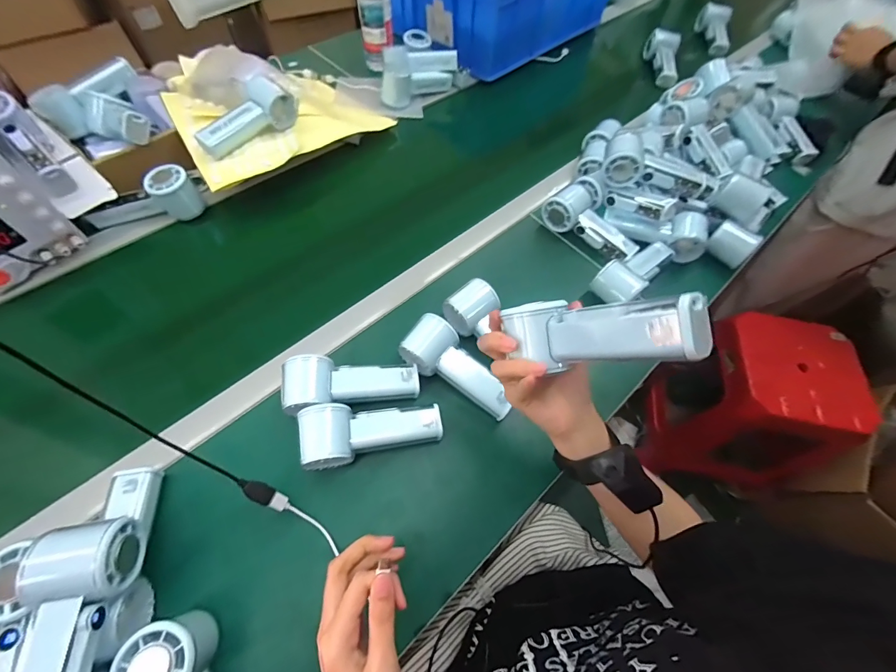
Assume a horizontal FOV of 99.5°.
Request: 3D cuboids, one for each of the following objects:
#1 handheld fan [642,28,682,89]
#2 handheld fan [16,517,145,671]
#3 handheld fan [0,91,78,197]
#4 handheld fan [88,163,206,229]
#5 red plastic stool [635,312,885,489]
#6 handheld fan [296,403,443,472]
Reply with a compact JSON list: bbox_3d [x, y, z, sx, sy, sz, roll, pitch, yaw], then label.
[{"bbox_3d":[0.494,-0.646,0.870,0.049,0.066,0.182,9,61,1],"label":"handheld fan"},{"bbox_3d":[-0.282,0.218,0.279,0.055,0.049,0.145,-5,61,-6],"label":"handheld fan"},{"bbox_3d":[-0.562,-0.251,0.506,0.053,0.063,0.159,-40,93,-22],"label":"handheld fan"},{"bbox_3d":[-0.445,-0.196,0.564,0.151,0.070,0.047,-19,63,1],"label":"handheld fan"},{"bbox_3d":[0.757,0.194,1.016,0.297,0.488,0.300,9,61,1],"label":"red plastic stool"},{"bbox_3d":[-0.084,0.107,0.417,0.150,0.049,0.061,-2,60,-19],"label":"handheld fan"}]

